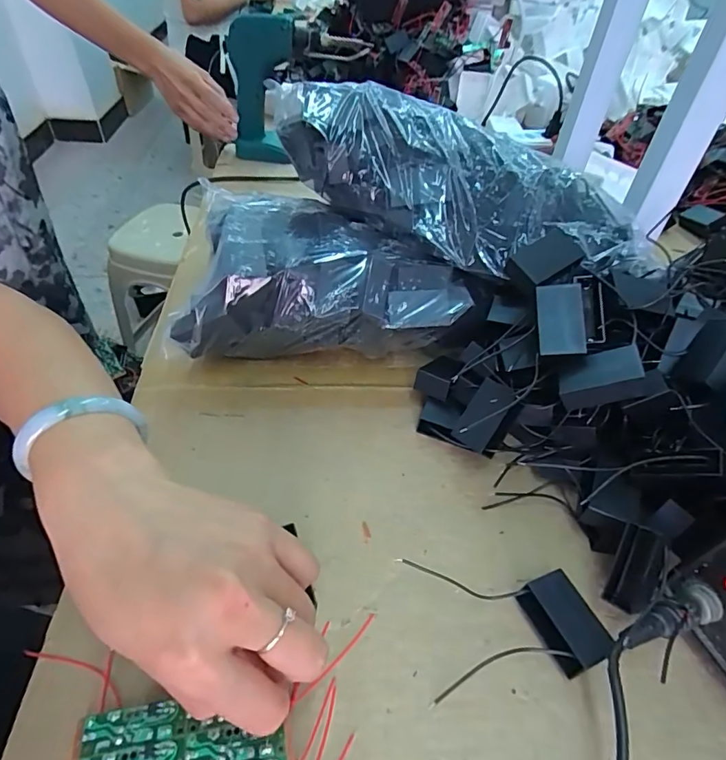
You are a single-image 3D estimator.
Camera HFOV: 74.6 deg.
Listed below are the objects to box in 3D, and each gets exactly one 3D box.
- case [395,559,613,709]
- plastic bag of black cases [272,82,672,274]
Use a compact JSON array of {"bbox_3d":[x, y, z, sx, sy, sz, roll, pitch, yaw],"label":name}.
[{"bbox_3d":[0.080,0.133,0.270,0.101,0.019,0.070,-2,46,-6],"label":"case"},{"bbox_3d":[0.080,-0.167,0.382,0.296,0.088,0.115,23,48,17],"label":"plastic bag of black cases"}]

